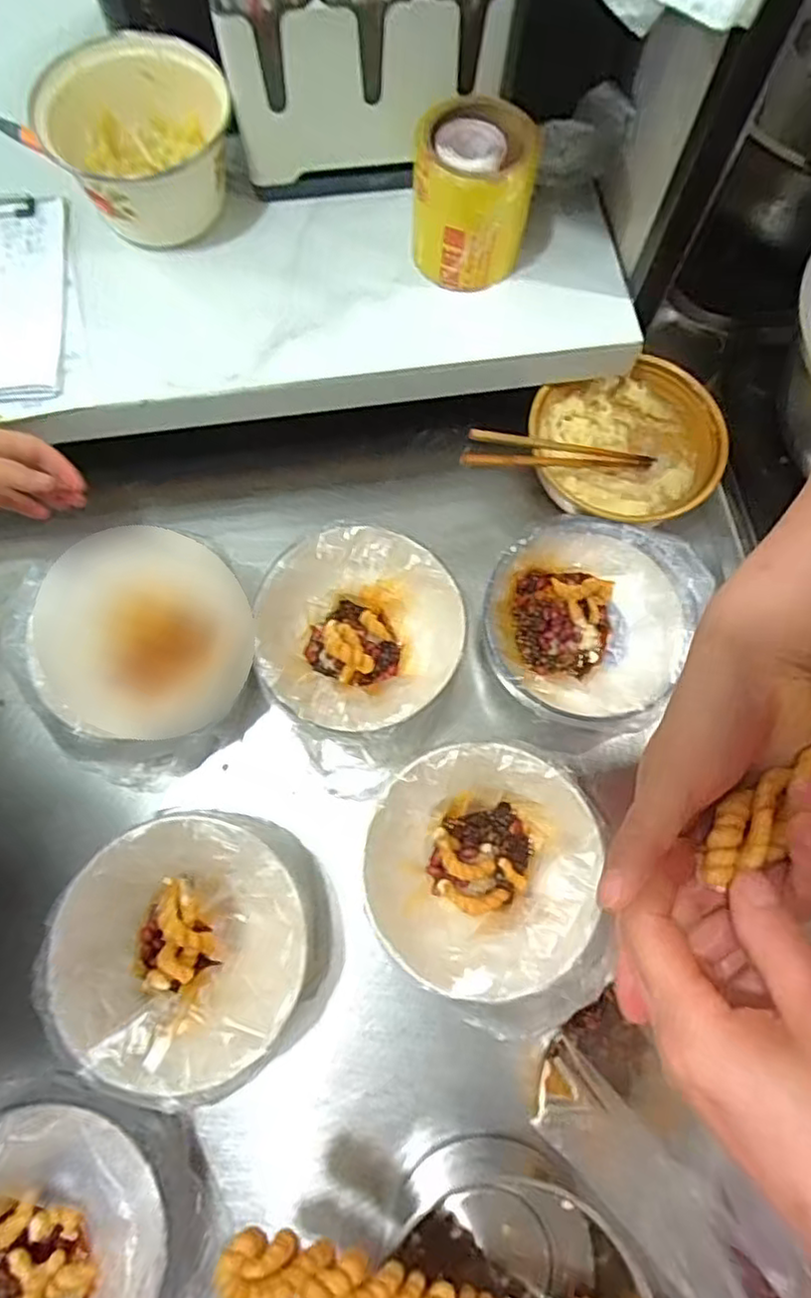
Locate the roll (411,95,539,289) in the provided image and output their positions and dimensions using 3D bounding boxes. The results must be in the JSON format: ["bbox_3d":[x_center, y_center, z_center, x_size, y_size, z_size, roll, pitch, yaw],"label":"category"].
[{"bbox_3d":[0.058,-0.387,0.566,0.096,0.105,0.095,-1,74,2],"label":"roll"}]

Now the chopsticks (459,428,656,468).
[{"bbox_3d":[0.141,-0.180,0.615,0.215,0.023,0.038,-5,71,-28],"label":"chopsticks"}]

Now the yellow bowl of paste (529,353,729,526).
[{"bbox_3d":[0.211,-0.187,0.635,0.166,0.062,0.155,-1,74,2],"label":"yellow bowl of paste"}]

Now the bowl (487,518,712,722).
[{"bbox_3d":[0.158,-0.025,0.583,0.171,0.055,0.186,-1,74,2],"label":"bowl"}]

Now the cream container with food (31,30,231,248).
[{"bbox_3d":[-0.232,-0.453,0.599,0.143,0.092,0.166,-39,76,-9],"label":"cream container with food"}]

